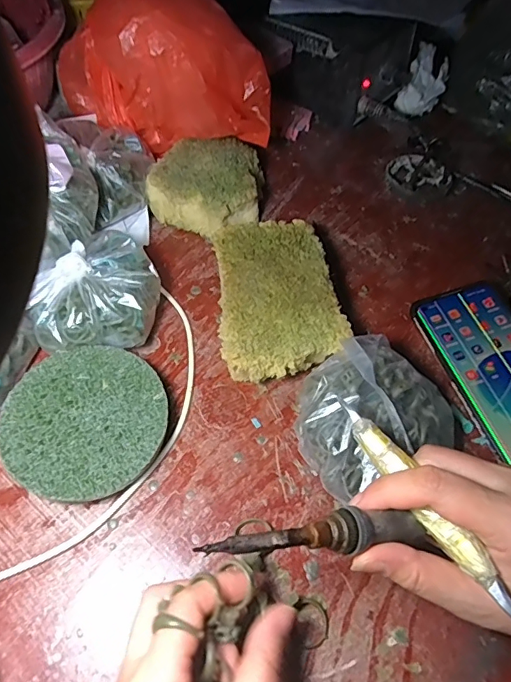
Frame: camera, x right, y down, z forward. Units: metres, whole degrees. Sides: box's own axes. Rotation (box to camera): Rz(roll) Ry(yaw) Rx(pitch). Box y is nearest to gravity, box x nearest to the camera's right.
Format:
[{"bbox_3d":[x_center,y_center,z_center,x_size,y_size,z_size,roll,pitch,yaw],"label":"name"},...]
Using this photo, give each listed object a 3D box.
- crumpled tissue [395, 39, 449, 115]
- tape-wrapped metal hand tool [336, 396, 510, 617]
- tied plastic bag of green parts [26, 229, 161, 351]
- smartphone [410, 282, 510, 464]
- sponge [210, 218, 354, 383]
[{"bbox_3d":[0.206,-0.313,0.591,0.047,0.050,0.085,23,58,11],"label":"crumpled tissue"},{"bbox_3d":[0.089,0.085,0.256,0.015,0.010,0.138,-25,58,-20],"label":"tape-wrapped metal hand tool"},{"bbox_3d":[-0.125,-0.035,0.376,0.099,0.062,0.093,-5,57,-8],"label":"tied plastic bag of green parts"},{"bbox_3d":[0.196,0.021,0.385,0.083,0.010,0.158,-17,59,-6],"label":"smartphone"},{"bbox_3d":[0.014,-0.033,0.397,0.093,0.044,0.138,-7,57,-9],"label":"sponge"}]

